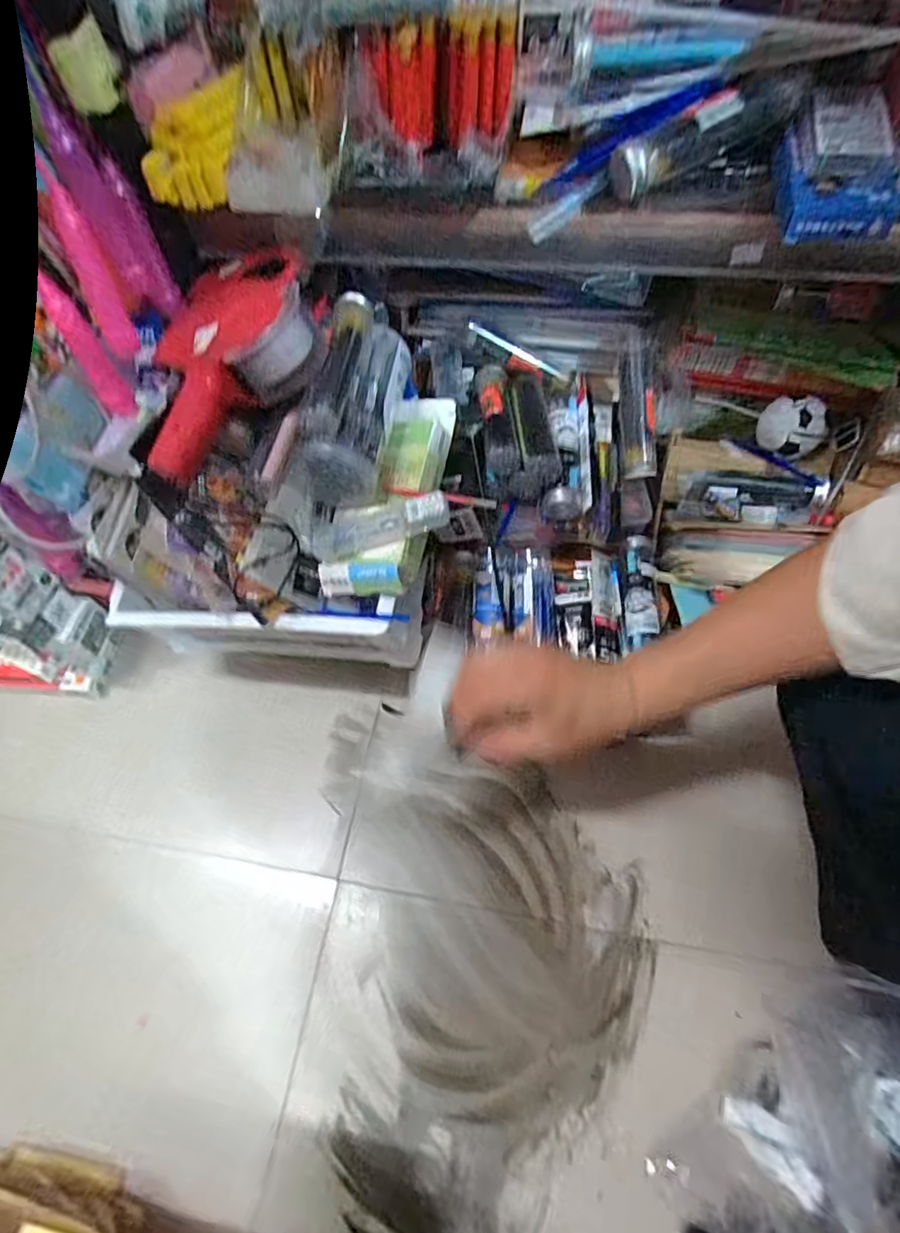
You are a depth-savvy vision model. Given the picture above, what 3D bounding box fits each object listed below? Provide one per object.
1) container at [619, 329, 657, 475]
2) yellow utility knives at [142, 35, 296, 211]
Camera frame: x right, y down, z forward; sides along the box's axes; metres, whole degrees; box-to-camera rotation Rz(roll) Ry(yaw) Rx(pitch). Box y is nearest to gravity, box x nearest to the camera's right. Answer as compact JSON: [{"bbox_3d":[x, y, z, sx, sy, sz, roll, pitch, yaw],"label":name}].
[{"bbox_3d":[0.183,-0.206,0.546,0.030,0.029,0.136,-6,95,0],"label":"container"},{"bbox_3d":[-0.168,-0.366,0.412,0.051,0.045,0.138,33,81,19],"label":"yellow utility knives"}]

